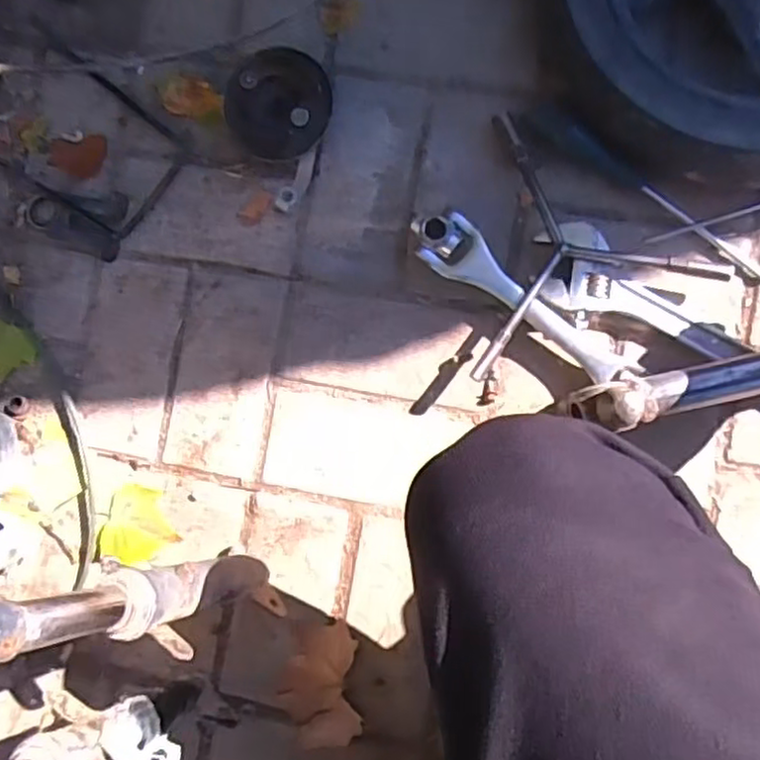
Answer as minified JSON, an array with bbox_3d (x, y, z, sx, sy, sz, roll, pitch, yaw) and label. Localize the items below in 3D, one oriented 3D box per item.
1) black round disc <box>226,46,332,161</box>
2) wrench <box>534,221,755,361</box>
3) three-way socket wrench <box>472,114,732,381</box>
[{"bbox_3d":[-0.093,-0.254,0.638,0.098,0.042,0.093,0,88,9],"label":"black round disc"},{"bbox_3d":[0.261,-0.039,0.583,0.288,0.024,0.070,34,93,9],"label":"wrench"},{"bbox_3d":[0.192,-0.107,0.588,0.193,0.040,0.228,7,89,9],"label":"three-way socket wrench"}]

